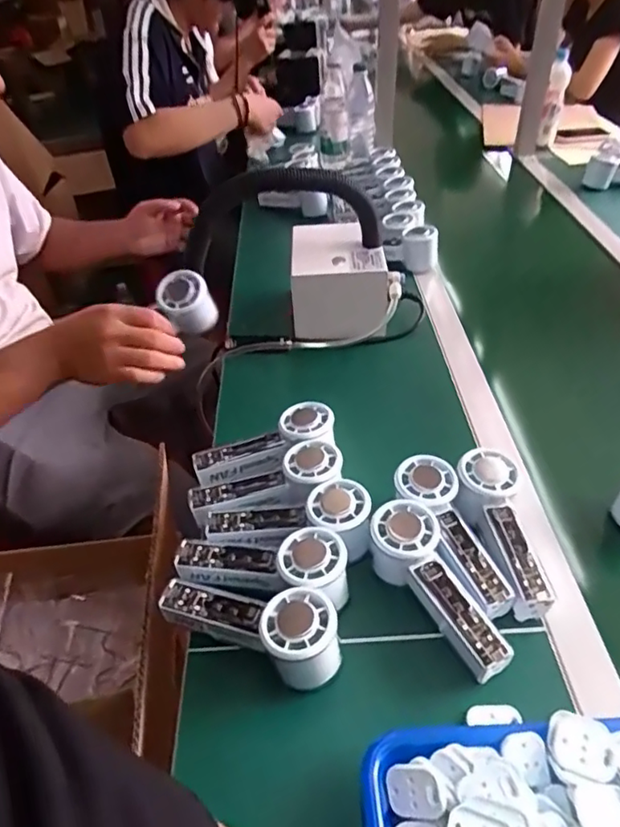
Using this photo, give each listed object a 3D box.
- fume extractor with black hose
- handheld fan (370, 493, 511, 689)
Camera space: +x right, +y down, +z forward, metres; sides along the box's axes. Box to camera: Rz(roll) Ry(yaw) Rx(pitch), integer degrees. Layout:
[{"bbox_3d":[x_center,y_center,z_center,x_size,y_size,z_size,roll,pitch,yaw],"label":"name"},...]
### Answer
[{"bbox_3d":[-0.025,-0.223,0.789,0.282,0.222,0.139,-2,41,-1],"label":"fume extractor with black hose"},{"bbox_3d":[0.105,0.149,0.491,0.055,0.061,0.154,-22,59,-22],"label":"handheld fan"}]

